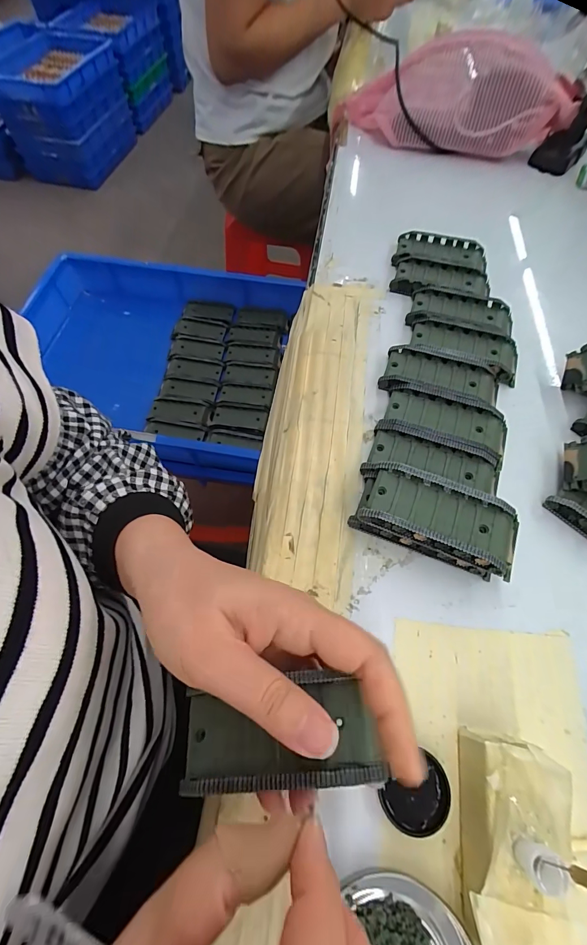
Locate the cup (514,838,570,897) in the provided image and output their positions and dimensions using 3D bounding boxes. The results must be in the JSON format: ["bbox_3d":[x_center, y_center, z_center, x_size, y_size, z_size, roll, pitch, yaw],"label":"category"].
[{"bbox_3d":[0.102,0.161,0.151,0.013,0.015,0.014,1,62,-1],"label":"cup"}]

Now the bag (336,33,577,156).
[{"bbox_3d":[0.217,-0.521,0.506,0.284,0.098,0.146,41,68,18],"label":"bag"}]

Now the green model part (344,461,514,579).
[{"bbox_3d":[0.092,0.031,0.244,0.101,0.037,0.045,24,64,11],"label":"green model part"}]

